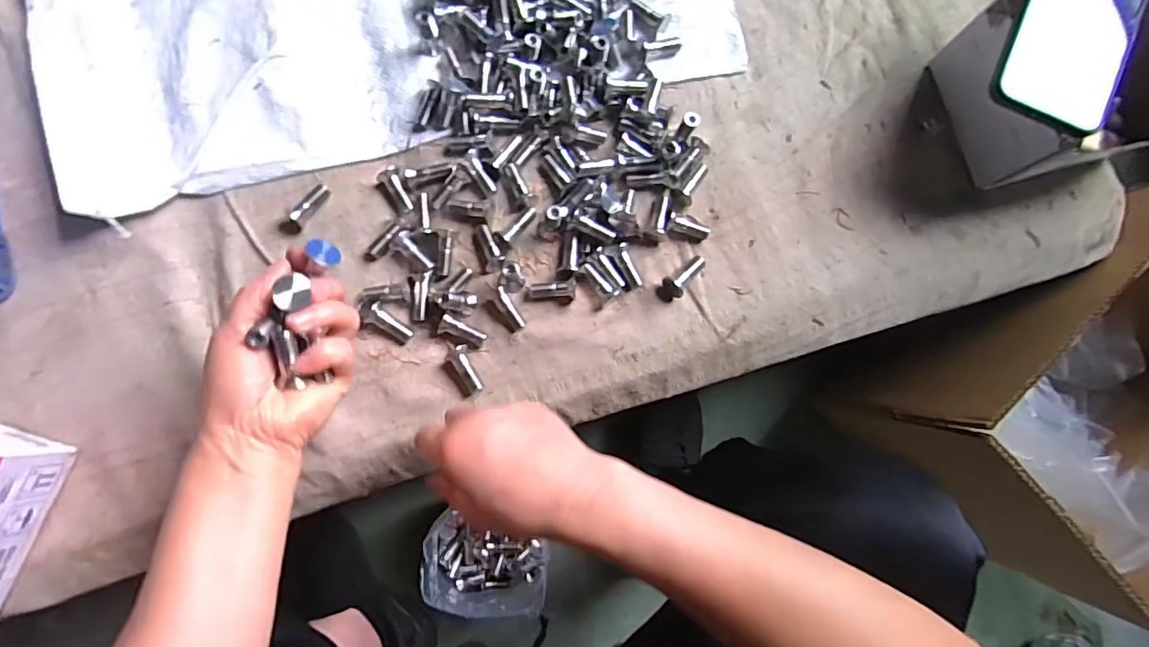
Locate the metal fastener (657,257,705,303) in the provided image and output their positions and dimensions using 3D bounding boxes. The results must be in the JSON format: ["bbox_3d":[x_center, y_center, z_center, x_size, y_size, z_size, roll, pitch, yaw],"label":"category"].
[{"bbox_3d":[0.084,-0.035,0.436,0.045,0.015,0.017,-39,86,-9],"label":"metal fastener"}]

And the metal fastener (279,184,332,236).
[{"bbox_3d":[-0.202,-0.085,0.424,0.013,0.014,0.047,40,81,2],"label":"metal fastener"}]

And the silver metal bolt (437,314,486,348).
[{"bbox_3d":[-0.083,0.007,0.419,0.035,0.010,0.014,26,81,0],"label":"silver metal bolt"}]

